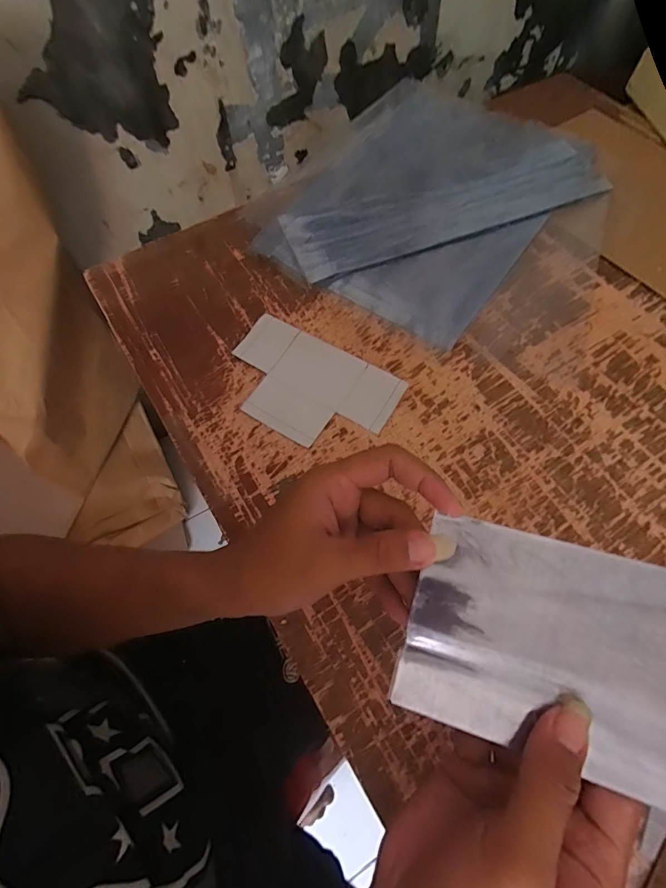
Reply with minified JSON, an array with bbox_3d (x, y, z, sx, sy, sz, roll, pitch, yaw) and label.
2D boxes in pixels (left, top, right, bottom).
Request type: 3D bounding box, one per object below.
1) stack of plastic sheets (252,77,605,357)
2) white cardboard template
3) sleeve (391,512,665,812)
[{"bbox_3d":[0.114,-0.302,0.532,0.298,0.032,0.379,33,67,16],"label":"stack of plastic sheets"},{"bbox_3d":[-0.026,-0.054,0.415,0.164,0.004,0.100,28,73,12],"label":"white cardboard template"},{"bbox_3d":[0.150,0.111,0.212,0.219,0.007,0.105,13,79,16],"label":"sleeve"}]

